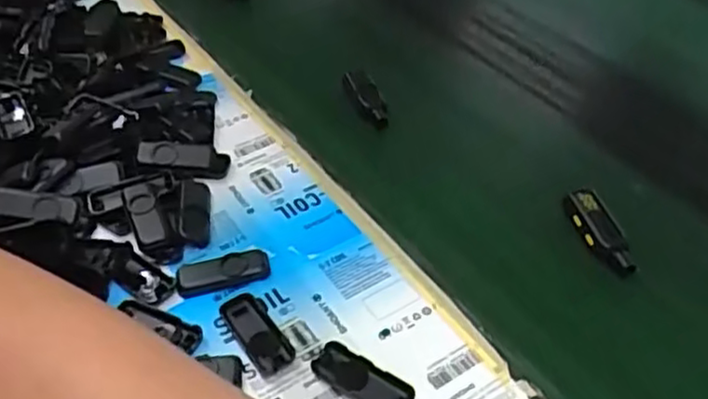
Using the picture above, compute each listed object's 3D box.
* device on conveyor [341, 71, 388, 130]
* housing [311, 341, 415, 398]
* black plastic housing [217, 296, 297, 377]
[{"bbox_3d":[0.008,-0.069,0.478,0.021,0.013,0.062,-12,44,-10],"label":"device on conveyor"},{"bbox_3d":[0.004,0.079,0.304,0.047,0.006,0.017,24,49,26],"label":"housing"},{"bbox_3d":[-0.044,0.060,0.325,0.020,0.005,0.048,-25,47,-23],"label":"black plastic housing"}]

